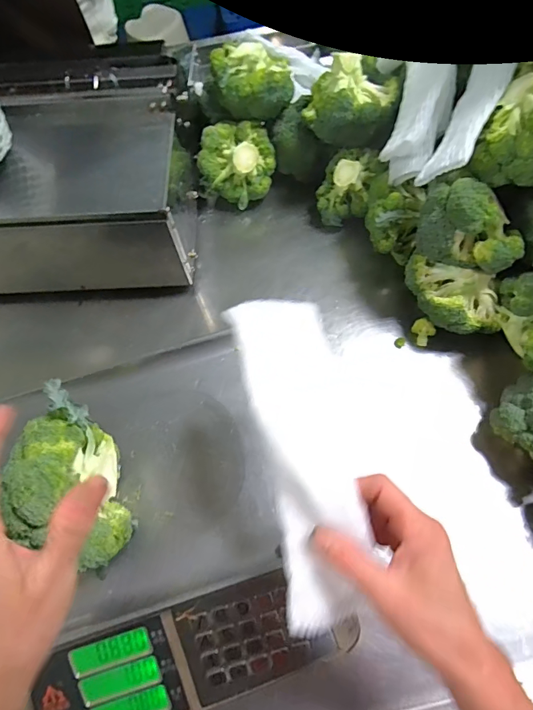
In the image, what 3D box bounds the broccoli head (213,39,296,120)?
[{"bbox_3d":[-0.021,-0.413,0.648,0.119,0.082,0.110,-5,66,1],"label":"broccoli head"}]

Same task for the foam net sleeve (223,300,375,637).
[{"bbox_3d":[0.028,0.072,0.298,0.065,0.030,0.225,-9,86,0],"label":"foam net sleeve"}]

